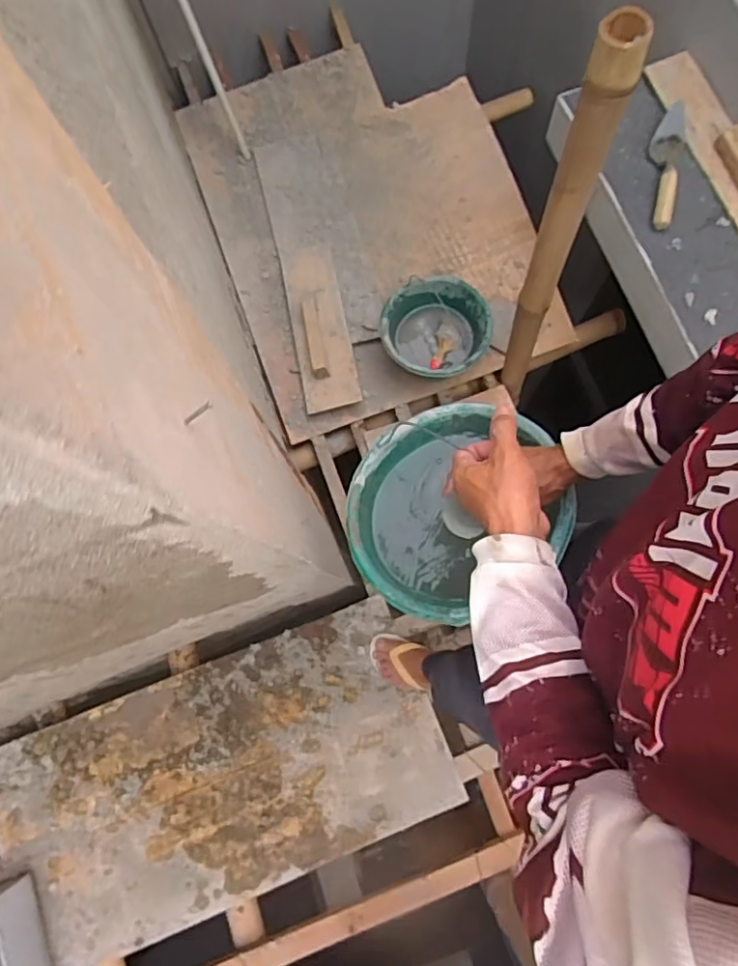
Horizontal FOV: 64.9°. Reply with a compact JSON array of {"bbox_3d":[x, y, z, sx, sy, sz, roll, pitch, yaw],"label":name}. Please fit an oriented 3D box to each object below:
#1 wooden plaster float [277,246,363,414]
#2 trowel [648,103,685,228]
[{"bbox_3d":[-0.141,-0.447,1.594,0.157,0.077,0.501,-13,78,0],"label":"wooden plaster float"},{"bbox_3d":[0.623,-0.671,1.219,0.070,0.045,0.279,13,79,6],"label":"trowel"}]

